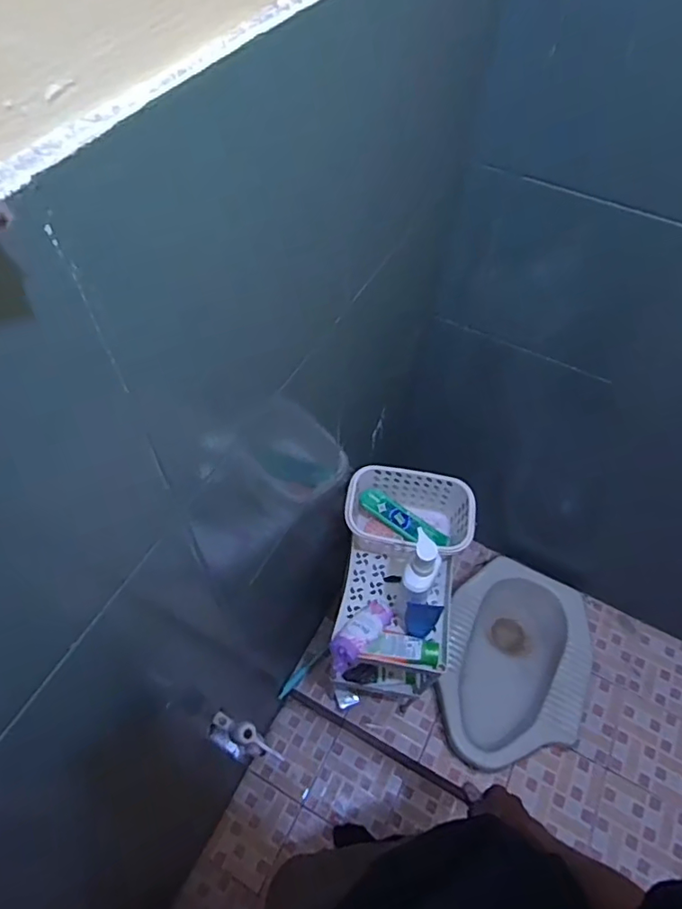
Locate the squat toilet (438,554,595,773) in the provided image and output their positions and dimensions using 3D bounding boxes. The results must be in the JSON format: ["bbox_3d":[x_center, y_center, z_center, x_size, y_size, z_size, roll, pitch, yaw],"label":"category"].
[{"bbox_3d":[0.455,0.575,1.480,0.361,0.195,0.498,16,58,7],"label":"squat toilet"}]

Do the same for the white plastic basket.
[{"bbox_3d":[0.126,0.123,1.050,0.235,0.114,0.151,7,57,1],"label":"white plastic basket"}]

